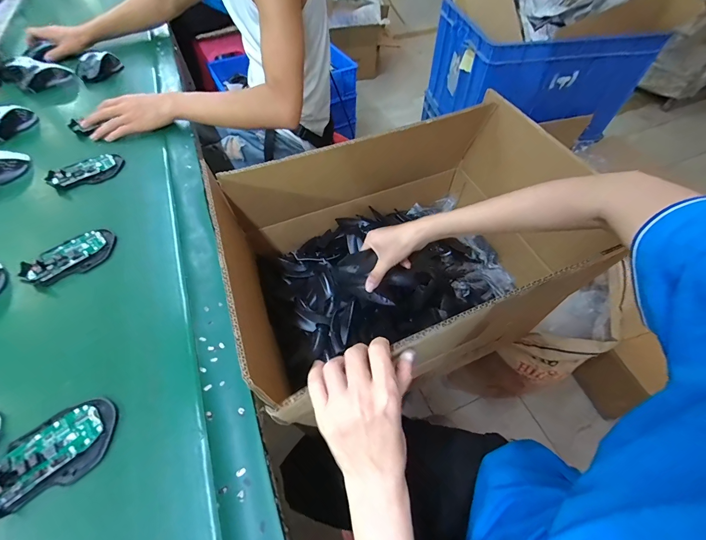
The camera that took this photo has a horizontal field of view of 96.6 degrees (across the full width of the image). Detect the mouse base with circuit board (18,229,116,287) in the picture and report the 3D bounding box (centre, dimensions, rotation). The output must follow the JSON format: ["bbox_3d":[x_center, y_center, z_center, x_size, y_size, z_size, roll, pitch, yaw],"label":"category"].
[{"bbox_3d":[-0.402,-0.018,0.449,0.065,0.019,0.114,35,64,19],"label":"mouse base with circuit board"}]

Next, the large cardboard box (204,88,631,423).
[{"bbox_3d":[0.067,-0.059,0.548,0.528,0.274,0.399,-19,58,-14],"label":"large cardboard box"}]

